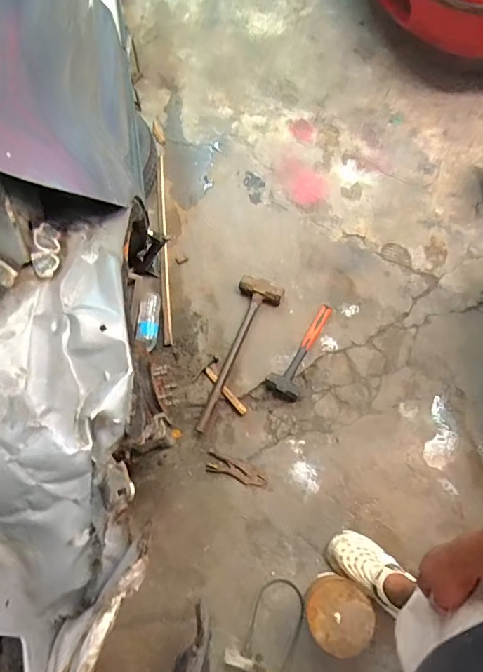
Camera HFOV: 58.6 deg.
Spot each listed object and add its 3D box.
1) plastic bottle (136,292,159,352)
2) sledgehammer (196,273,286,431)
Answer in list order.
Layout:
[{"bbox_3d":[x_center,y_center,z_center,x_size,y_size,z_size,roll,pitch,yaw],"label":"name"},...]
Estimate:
[{"bbox_3d":[-0.349,-0.054,1.630,0.075,0.058,0.225,1,67,7],"label":"plastic bottle"},{"bbox_3d":[-0.025,0.058,1.579,0.169,0.074,0.612,20,69,13],"label":"sledgehammer"}]

